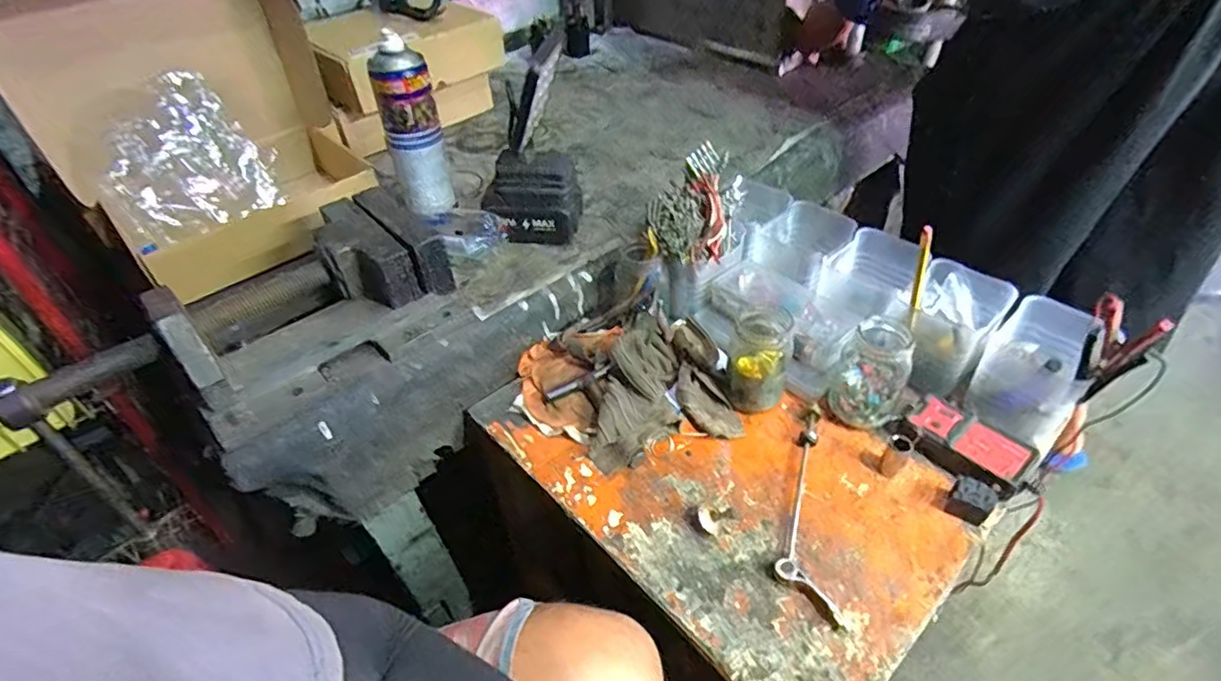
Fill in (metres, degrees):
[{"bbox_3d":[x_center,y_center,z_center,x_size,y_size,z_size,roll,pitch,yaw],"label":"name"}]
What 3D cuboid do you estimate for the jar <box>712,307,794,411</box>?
[{"bbox_3d":[0.146,0.021,0.609,0.064,0.099,0.068,-2,43,2],"label":"jar"}]

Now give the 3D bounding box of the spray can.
[{"bbox_3d":[-0.226,-0.235,0.698,0.064,0.189,0.054,-17,44,-14],"label":"spray can"}]

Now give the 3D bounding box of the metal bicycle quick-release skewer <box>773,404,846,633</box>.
[{"bbox_3d":[0.171,0.142,0.538,0.050,0.019,0.215,4,43,8],"label":"metal bicycle quick-release skewer"}]

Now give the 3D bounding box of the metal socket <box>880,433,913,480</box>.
[{"bbox_3d":[0.260,0.106,0.551,0.020,0.042,0.019,-2,43,2],"label":"metal socket"}]

